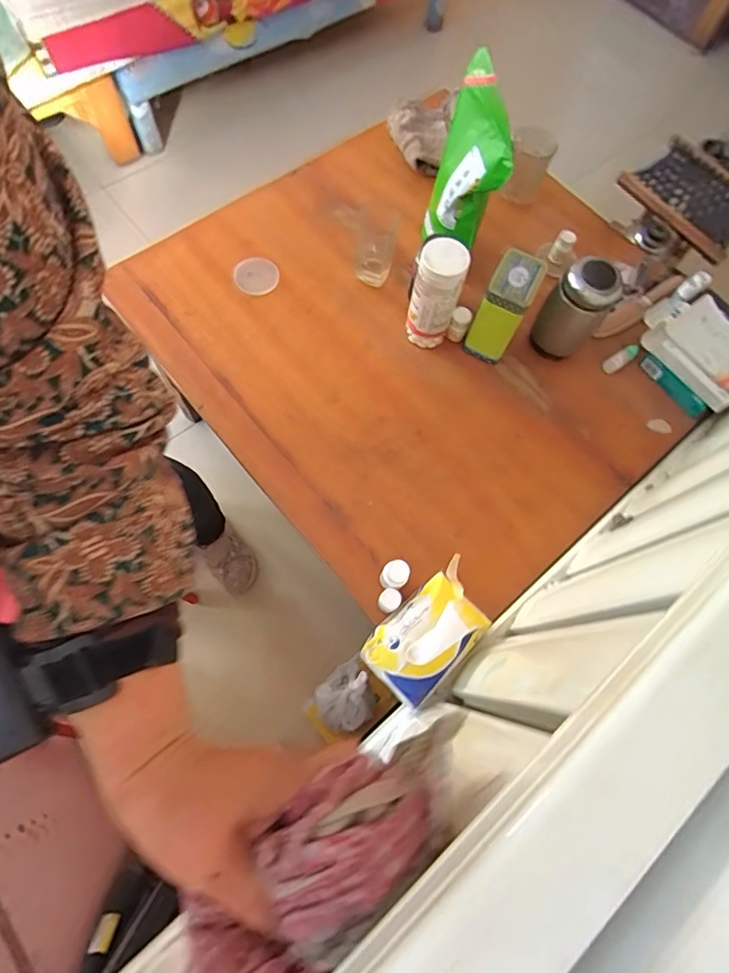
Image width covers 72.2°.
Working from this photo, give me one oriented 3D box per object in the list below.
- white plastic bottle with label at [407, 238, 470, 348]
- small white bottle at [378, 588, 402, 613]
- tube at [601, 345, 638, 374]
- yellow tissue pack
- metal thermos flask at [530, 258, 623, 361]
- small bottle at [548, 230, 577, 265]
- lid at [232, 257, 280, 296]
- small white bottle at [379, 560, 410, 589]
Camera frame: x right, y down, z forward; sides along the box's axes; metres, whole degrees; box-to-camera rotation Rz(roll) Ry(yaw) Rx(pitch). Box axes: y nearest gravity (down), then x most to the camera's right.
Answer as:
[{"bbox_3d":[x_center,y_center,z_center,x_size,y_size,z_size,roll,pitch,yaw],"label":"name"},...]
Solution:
[{"bbox_3d":[0.103,-0.278,0.737,0.068,0.161,0.072,19,73,4],"label":"white plastic bottle with label"},{"bbox_3d":[0.031,0.148,0.648,0.027,0.052,0.026,1,70,-3],"label":"small white bottle"},{"bbox_3d":[0.415,-0.207,0.805,0.072,0.016,0.022,-34,76,-11],"label":"tube"},{"bbox_3d":[0.087,0.176,0.622,0.179,0.086,0.097,-39,77,-15],"label":"yellow tissue pack"},{"bbox_3d":[0.314,-0.262,0.750,0.080,0.148,0.085,1,72,-2],"label":"metal thermos flask"},{"bbox_3d":[0.340,-0.412,0.865,0.031,0.052,0.030,34,75,9],"label":"small bottle"},{"bbox_3d":[-0.180,-0.348,0.828,0.075,0.012,0.067,4,72,-1],"label":"lid"},{"bbox_3d":[0.038,0.118,0.653,0.034,0.067,0.032,1,70,-3],"label":"small white bottle"}]

